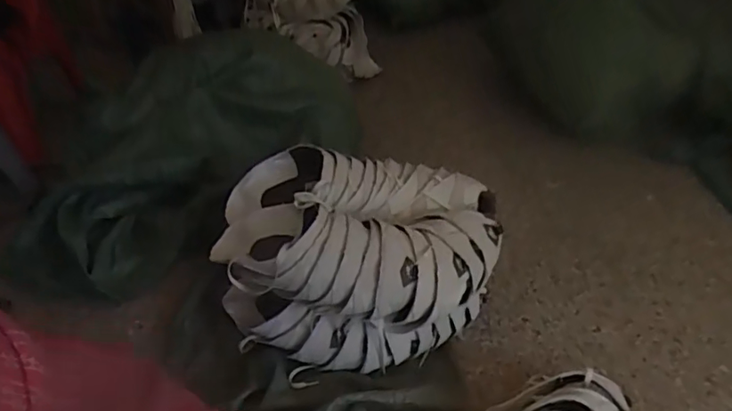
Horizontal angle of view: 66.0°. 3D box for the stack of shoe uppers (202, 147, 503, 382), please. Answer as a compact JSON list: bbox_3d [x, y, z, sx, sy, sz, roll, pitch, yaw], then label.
[{"bbox_3d":[-0.019,0.079,0.981,0.464,0.240,0.317,0,36,0],"label":"stack of shoe uppers"}]

